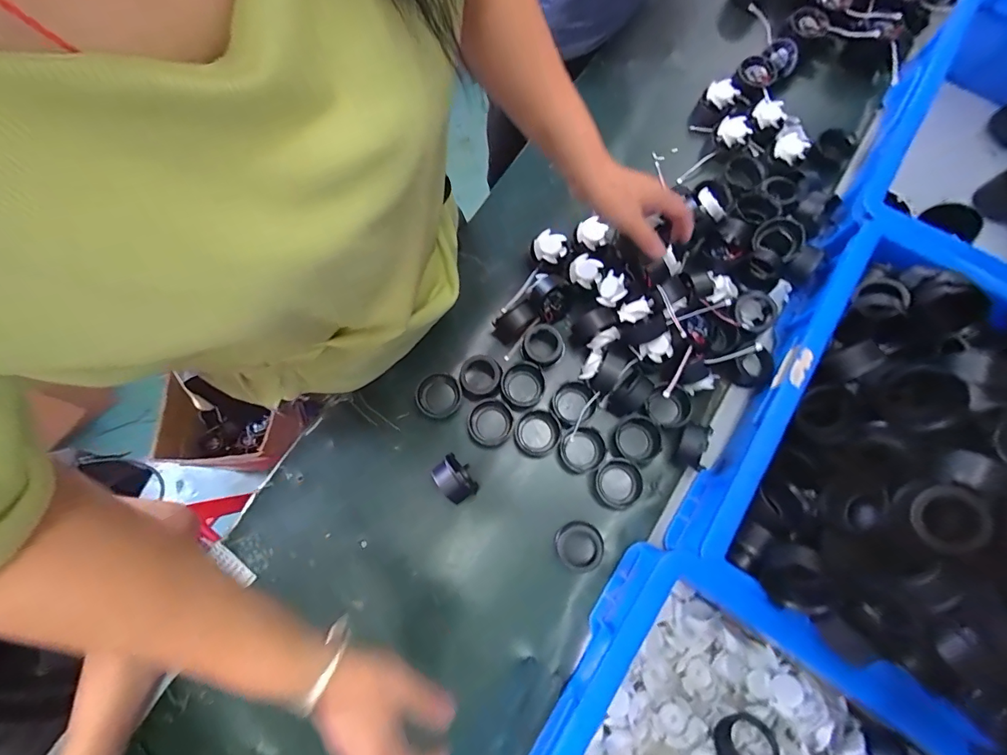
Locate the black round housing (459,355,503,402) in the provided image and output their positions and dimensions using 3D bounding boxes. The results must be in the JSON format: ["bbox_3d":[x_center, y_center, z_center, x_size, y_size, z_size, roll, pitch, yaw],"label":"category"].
[{"bbox_3d":[-0.027,0.002,0.540,0.050,0.033,0.056,0,74,1],"label":"black round housing"}]

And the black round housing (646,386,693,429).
[{"bbox_3d":[0.198,0.036,0.521,0.051,0.020,0.046,-4,74,0],"label":"black round housing"}]

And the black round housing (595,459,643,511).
[{"bbox_3d":[0.134,0.124,0.510,0.055,0.026,0.053,0,74,1],"label":"black round housing"}]

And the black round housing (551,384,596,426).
[{"bbox_3d":[0.084,0.032,0.539,0.050,0.031,0.052,0,74,1],"label":"black round housing"}]

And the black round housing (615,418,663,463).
[{"bbox_3d":[0.161,0.076,0.525,0.052,0.016,0.054,-39,59,24],"label":"black round housing"}]

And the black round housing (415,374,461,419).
[{"bbox_3d":[-0.079,0.023,0.538,0.051,0.035,0.045,-10,74,-2],"label":"black round housing"}]

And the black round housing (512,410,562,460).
[{"bbox_3d":[0.040,0.070,0.534,0.053,0.031,0.053,0,74,1],"label":"black round housing"}]

